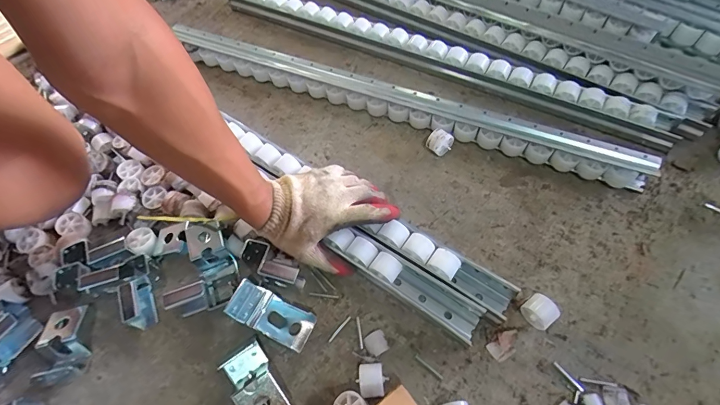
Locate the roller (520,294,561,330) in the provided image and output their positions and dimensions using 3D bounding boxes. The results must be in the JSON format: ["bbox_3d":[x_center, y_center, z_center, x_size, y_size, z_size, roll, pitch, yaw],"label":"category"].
[{"bbox_3d":[0.207,0.126,0.442,0.027,0.038,0.034,-37,65,-15],"label":"roller"}]

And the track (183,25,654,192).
[{"bbox_3d":[0.056,-0.162,0.606,0.740,0.036,0.053,21,65,14],"label":"track"}]

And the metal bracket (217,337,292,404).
[{"bbox_3d":[-0.117,0.199,0.419,0.049,0.040,0.089,-35,65,-14],"label":"metal bracket"}]

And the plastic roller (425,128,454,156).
[{"bbox_3d":[0.119,-0.090,0.569,0.033,0.036,0.029,37,70,21],"label":"plastic roller"}]

